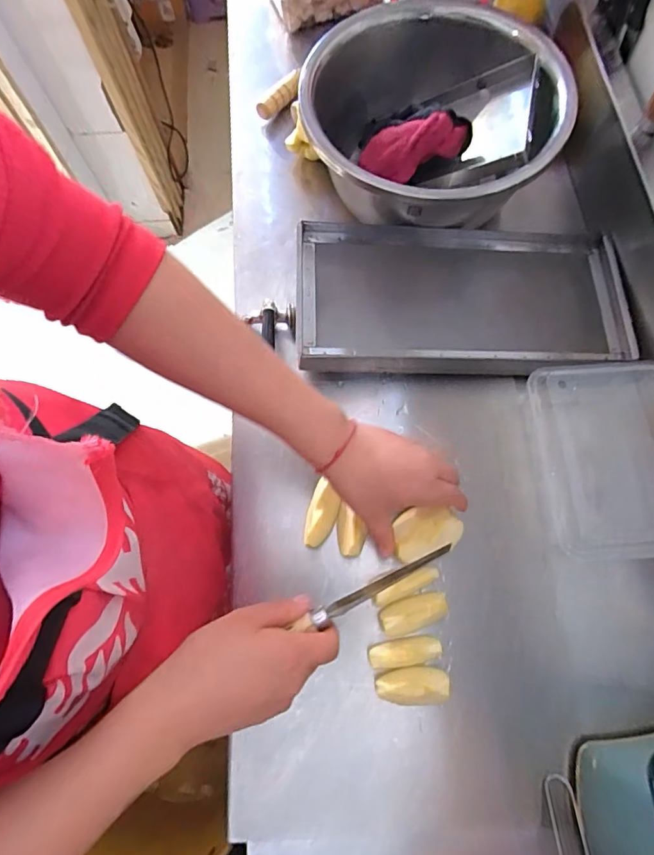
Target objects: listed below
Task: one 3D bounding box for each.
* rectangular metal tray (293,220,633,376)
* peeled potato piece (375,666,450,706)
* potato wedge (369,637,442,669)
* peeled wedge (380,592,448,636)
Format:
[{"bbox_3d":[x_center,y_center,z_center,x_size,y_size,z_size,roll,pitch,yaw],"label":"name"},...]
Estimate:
[{"bbox_3d":[0.144,-0.133,0.498,0.341,0.061,0.168,-1,73,2],"label":"rectangular metal tray"},{"bbox_3d":[0.072,0.221,0.404,0.059,0.030,0.031,1,73,2],"label":"peeled potato piece"},{"bbox_3d":[0.066,0.195,0.414,0.059,0.029,0.023,-5,73,1],"label":"potato wedge"},{"bbox_3d":[0.077,0.166,0.424,0.060,0.029,0.027,-15,73,-3],"label":"peeled wedge"}]

